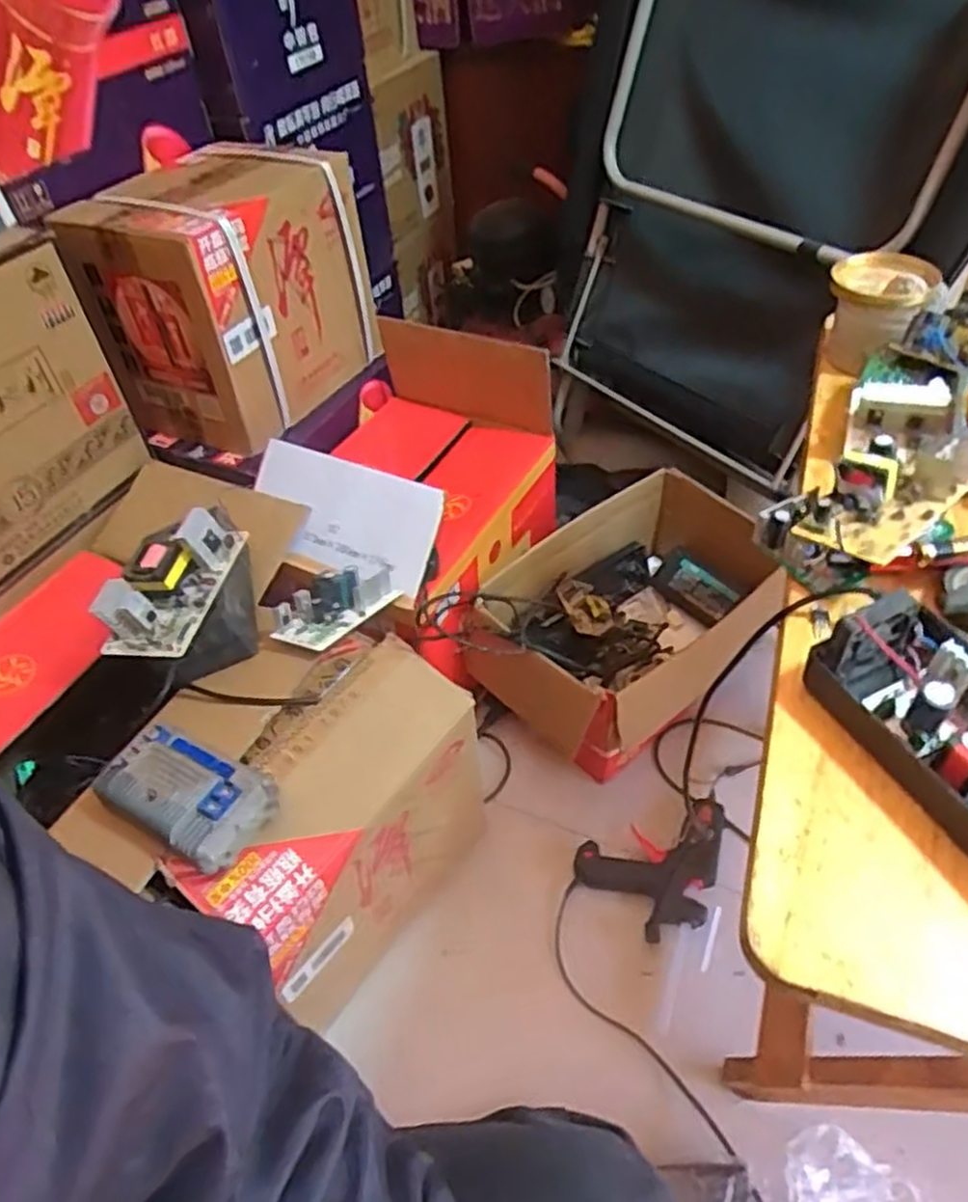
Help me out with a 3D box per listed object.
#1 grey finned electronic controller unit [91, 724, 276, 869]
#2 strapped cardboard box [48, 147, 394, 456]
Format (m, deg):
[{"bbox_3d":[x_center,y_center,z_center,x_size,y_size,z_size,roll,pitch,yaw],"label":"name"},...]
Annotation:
[{"bbox_3d":[-0.266,0.173,0.688,0.155,0.053,0.091,21,52,23],"label":"grey finned electronic controller unit"},{"bbox_3d":[-0.327,-0.412,1.049,0.202,0.302,0.361,22,52,24],"label":"strapped cardboard box"}]

